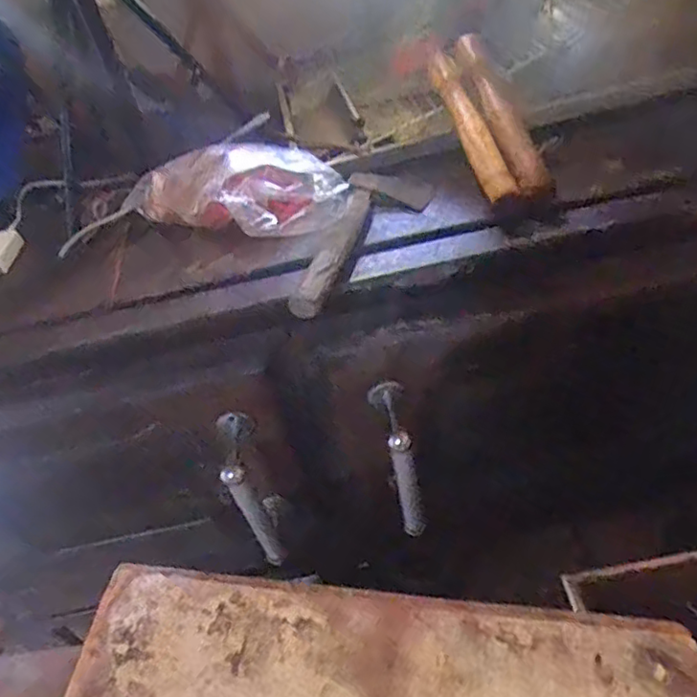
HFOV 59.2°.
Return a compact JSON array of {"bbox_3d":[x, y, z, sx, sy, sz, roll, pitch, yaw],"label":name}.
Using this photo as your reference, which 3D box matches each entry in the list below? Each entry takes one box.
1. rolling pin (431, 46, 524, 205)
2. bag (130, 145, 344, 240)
[{"bbox_3d":[0.132,-0.253,0.681,0.032,0.024,0.227,-7,59,-12],"label":"rolling pin"},{"bbox_3d":[-0.127,-0.175,0.695,0.226,0.081,0.114,16,42,32],"label":"bag"}]

